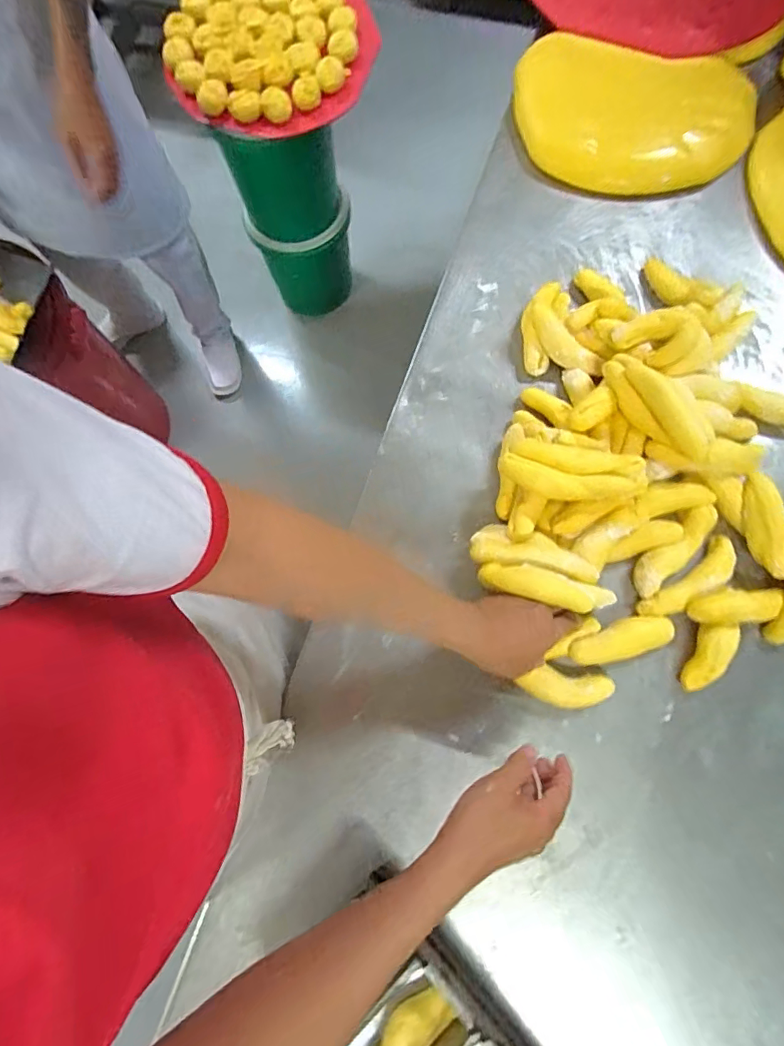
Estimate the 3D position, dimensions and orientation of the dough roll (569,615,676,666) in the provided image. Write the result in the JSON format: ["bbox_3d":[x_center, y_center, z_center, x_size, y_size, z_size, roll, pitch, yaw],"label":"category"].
[{"bbox_3d":[0.260,0.135,0.565,0.120,0.025,0.039,-16,77,-2],"label":"dough roll"}]

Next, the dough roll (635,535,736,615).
[{"bbox_3d":[0.345,0.068,0.567,0.129,0.022,0.037,-36,79,-6],"label":"dough roll"}]

